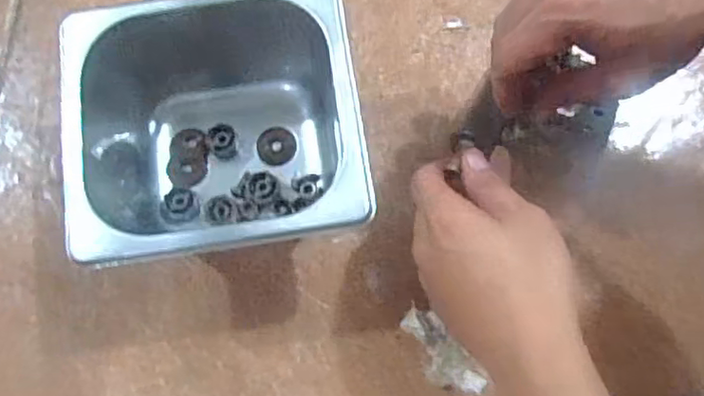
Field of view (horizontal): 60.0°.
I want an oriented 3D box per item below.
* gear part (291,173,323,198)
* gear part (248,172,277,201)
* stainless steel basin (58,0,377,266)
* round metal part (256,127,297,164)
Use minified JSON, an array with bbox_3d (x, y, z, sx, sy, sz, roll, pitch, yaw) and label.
[{"bbox_3d":[-0.032,-0.008,0.434,0.020,0.009,0.019,0,75,1],"label":"gear part"},{"bbox_3d":[-0.064,-0.007,0.433,0.021,0.010,0.020,0,75,1],"label":"gear part"},{"bbox_3d":[-0.093,-0.035,0.400,0.192,0.094,0.157,-8,75,-1],"label":"stainless steel basin"},{"bbox_3d":[-0.055,-0.038,0.450,0.029,0.005,0.027,0,75,1],"label":"round metal part"}]

